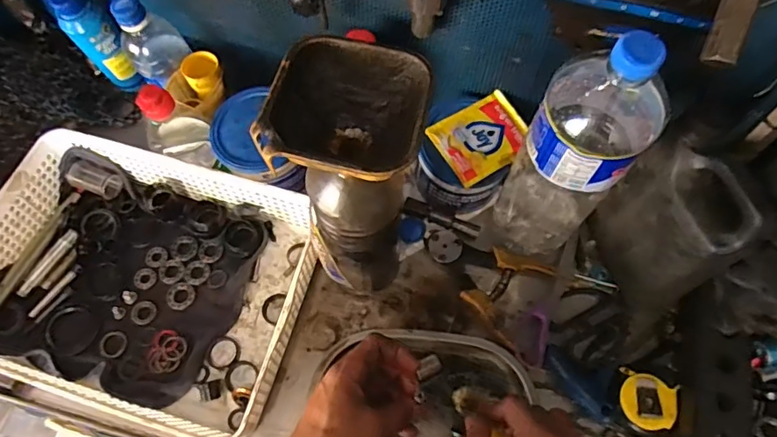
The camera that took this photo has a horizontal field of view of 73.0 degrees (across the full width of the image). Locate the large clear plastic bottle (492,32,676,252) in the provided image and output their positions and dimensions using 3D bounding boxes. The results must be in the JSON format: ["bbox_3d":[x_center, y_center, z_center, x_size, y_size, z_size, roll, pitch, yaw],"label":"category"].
[{"bbox_3d":[0.171,-0.055,0.475,0.104,0.304,0.095,0,67,0],"label":"large clear plastic bottle"}]

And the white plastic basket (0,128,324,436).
[{"bbox_3d":[-0.254,0.062,0.541,0.328,0.091,0.270,14,67,6],"label":"white plastic basket"}]

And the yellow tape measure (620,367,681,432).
[{"bbox_3d":[0.259,0.183,0.525,0.054,0.025,0.053,13,67,6],"label":"yellow tape measure"}]

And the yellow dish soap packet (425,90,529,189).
[{"bbox_3d":[0.099,-0.086,0.553,0.094,0.009,0.079,-30,70,-12],"label":"yellow dish soap packet"}]

